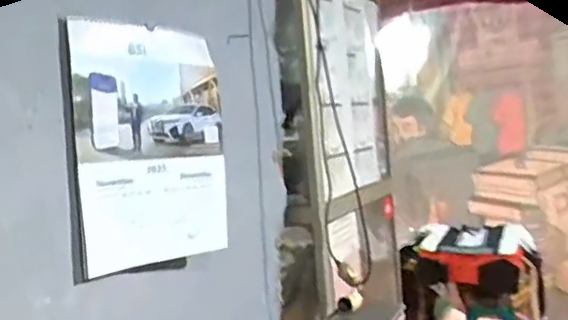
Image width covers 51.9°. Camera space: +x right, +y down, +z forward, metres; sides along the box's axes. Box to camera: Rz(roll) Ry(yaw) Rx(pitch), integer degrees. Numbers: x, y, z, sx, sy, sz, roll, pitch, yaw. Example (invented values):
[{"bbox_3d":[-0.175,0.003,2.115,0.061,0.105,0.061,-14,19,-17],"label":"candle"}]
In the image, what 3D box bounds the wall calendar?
[{"bbox_3d":[-0.226,-0.030,1.026,0.283,0.412,0.017,-6,2,-43],"label":"wall calendar"}]

